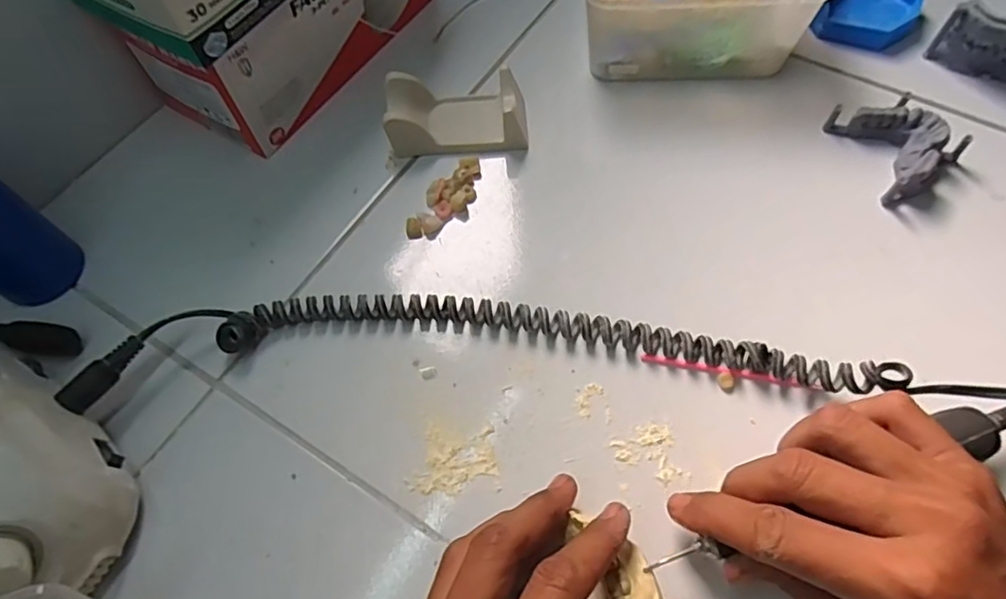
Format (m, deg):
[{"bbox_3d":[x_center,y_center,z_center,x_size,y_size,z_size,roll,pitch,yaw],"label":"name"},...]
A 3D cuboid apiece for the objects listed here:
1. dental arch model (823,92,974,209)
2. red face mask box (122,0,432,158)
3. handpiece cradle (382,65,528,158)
[{"bbox_3d":[0.254,-0.100,0.385,0.058,0.025,0.070,-18,63,-7],"label":"dental arch model"},{"bbox_3d":[-0.138,-0.200,0.416,0.088,0.081,0.211,33,68,18],"label":"red face mask box"},{"bbox_3d":[-0.031,-0.129,0.406,0.089,0.030,0.053,-5,62,0],"label":"handpiece cradle"}]

